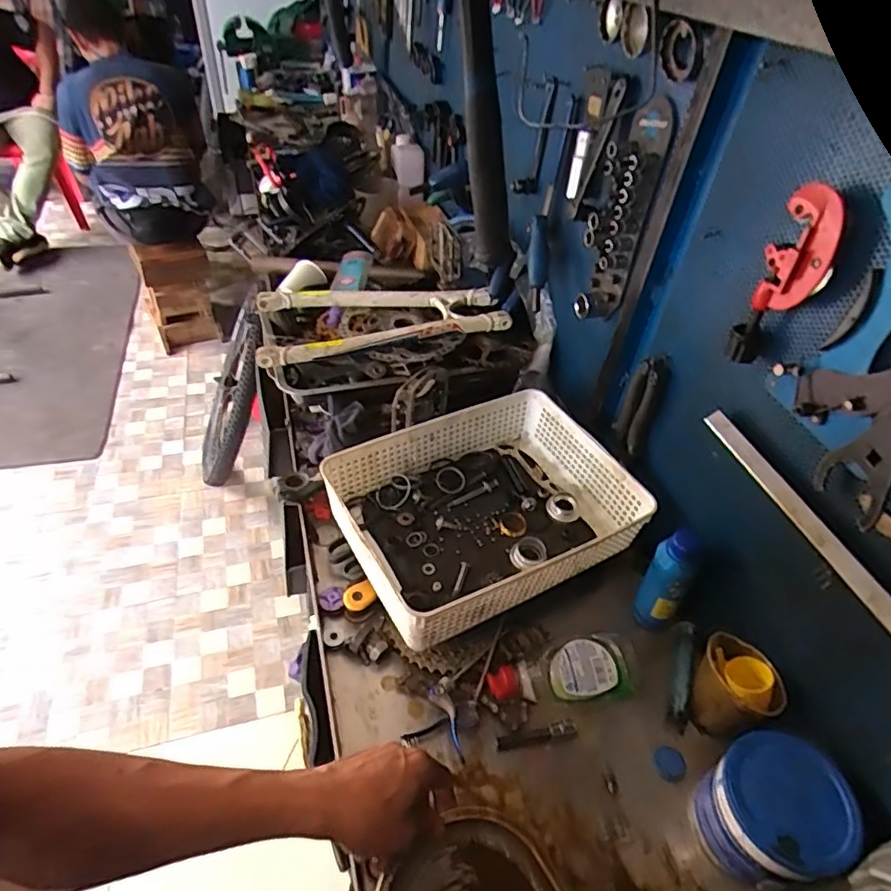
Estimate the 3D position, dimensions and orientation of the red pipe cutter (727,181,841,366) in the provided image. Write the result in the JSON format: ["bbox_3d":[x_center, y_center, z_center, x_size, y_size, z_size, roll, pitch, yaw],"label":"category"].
[{"bbox_3d":[0.280,-0.132,0.471,0.049,0.150,0.026,31,49,24],"label":"red pipe cutter"}]

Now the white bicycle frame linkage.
[{"bbox_3d":[-0.106,-0.210,0.906,0.373,0.039,0.170,-10,45,-16],"label":"white bicycle frame linkage"}]

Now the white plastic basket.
[{"bbox_3d":[0.045,0.073,0.701,0.330,0.082,0.253,-21,50,-26],"label":"white plastic basket"}]

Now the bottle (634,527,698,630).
[{"bbox_3d":[0.244,0.157,0.643,0.037,0.147,0.044,-14,47,-20],"label":"bottle"}]

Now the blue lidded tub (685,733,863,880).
[{"bbox_3d":[0.285,0.329,0.511,0.097,0.109,0.100,3,43,-3],"label":"blue lidded tub"}]

